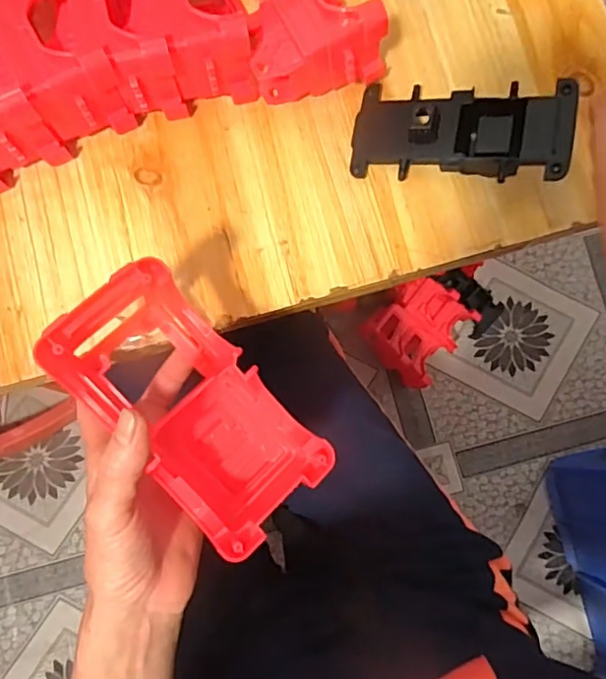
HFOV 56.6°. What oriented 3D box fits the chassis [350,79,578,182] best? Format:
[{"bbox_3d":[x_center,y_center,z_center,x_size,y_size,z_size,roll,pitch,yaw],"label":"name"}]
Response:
[{"bbox_3d":[0.108,-0.150,0.395,0.148,0.027,0.068,8,79,22],"label":"chassis"}]

